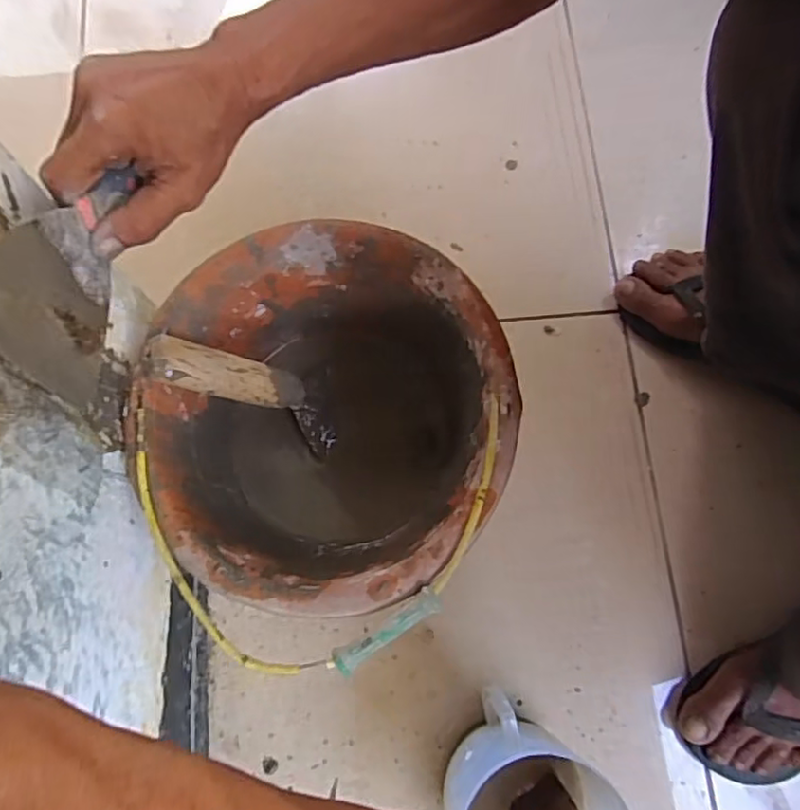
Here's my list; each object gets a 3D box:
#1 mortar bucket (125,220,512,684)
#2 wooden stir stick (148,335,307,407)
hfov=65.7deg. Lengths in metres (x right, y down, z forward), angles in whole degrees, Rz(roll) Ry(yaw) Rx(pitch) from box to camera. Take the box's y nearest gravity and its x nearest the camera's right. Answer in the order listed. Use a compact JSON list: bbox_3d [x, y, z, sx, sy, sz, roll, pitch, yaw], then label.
[{"bbox_3d":[-0.057,0.028,0.529,0.276,0.211,0.291,0,75,0],"label":"mortar bucket"},{"bbox_3d":[-0.126,-0.021,0.475,0.019,0.128,0.033,-13,70,43],"label":"wooden stir stick"}]

